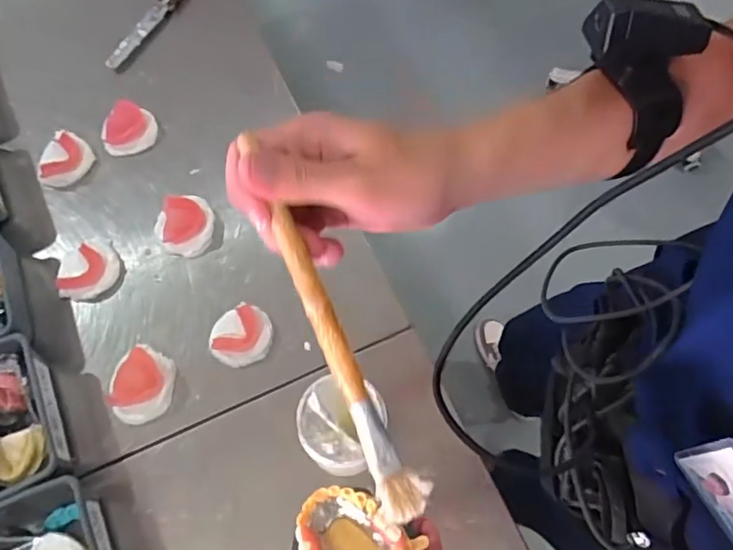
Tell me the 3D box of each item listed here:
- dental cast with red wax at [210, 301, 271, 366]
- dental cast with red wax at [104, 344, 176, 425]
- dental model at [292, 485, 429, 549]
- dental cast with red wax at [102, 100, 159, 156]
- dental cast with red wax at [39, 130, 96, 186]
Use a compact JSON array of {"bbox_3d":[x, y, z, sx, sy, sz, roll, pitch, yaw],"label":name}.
[{"bbox_3d":[-0.147,0.069,0.669,0.073,0.021,0.068,0,67,0],"label":"dental cast with red wax"},{"bbox_3d":[-0.253,0.123,0.646,0.066,0.021,0.082,13,68,6],"label":"dental cast with red wax"},{"bbox_3d":[-0.014,0.148,0.316,0.065,0.023,0.055,-34,71,-13],"label":"dental model"},{"bbox_3d":[-0.323,-0.202,0.785,0.063,0.023,0.072,6,67,3],"label":"dental cast with red wax"},{"bbox_3d":[-0.399,-0.154,0.768,0.060,0.026,0.077,14,68,6],"label":"dental cast with red wax"}]

